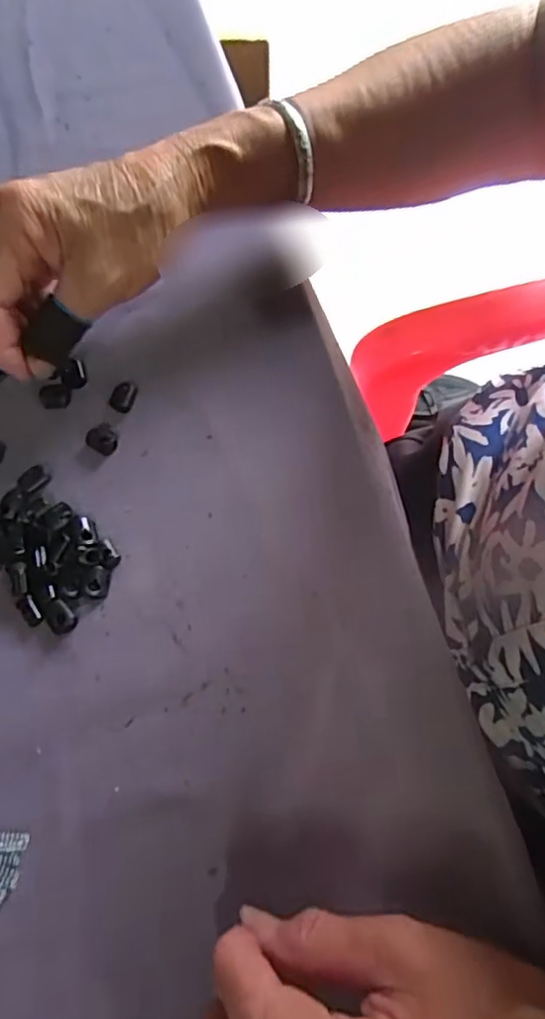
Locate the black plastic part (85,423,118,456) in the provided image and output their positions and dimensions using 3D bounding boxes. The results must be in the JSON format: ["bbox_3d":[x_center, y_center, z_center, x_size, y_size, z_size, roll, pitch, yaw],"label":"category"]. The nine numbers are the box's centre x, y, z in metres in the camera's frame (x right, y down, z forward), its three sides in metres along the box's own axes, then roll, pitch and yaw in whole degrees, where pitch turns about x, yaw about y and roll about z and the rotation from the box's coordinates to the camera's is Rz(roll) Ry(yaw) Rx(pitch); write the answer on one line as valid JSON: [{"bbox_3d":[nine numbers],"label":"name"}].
[{"bbox_3d":[-0.090,-0.037,0.323,0.014,0.004,0.018,-31,70,-11],"label":"black plastic part"}]

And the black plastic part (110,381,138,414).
[{"bbox_3d":[-0.081,-0.062,0.333,0.011,0.004,0.019,13,69,6],"label":"black plastic part"}]

